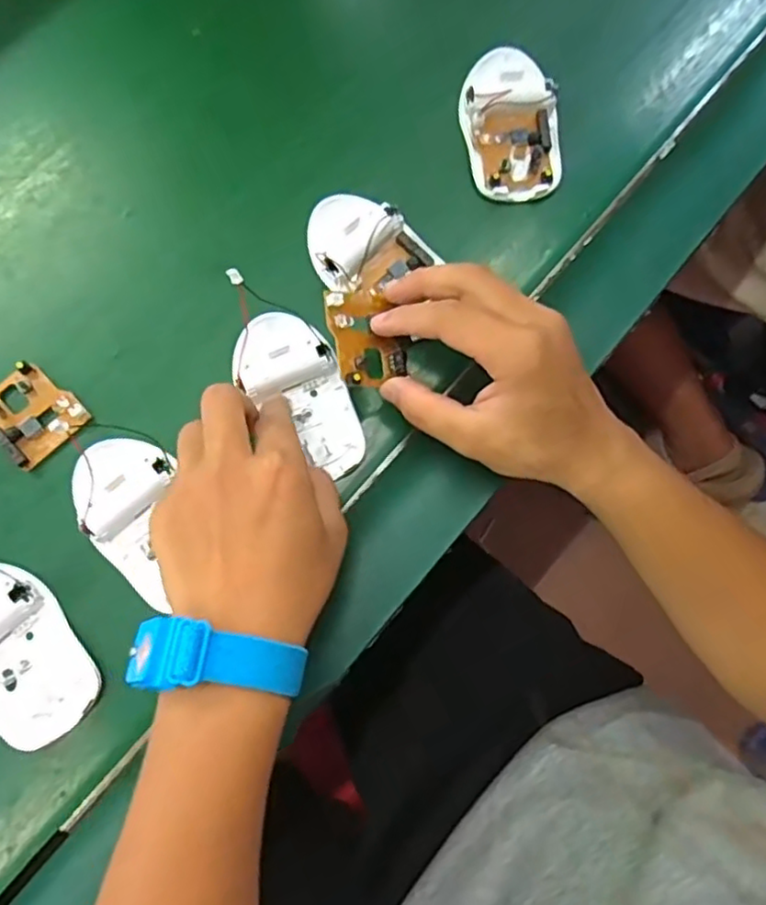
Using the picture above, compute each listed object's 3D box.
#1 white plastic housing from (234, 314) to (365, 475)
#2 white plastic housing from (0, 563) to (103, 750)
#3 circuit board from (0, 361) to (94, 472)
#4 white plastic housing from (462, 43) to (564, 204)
[{"bbox_3d":[-0.043,-0.034,0.360,0.048,0.015,0.097,-36,85,-8],"label":"white plastic housing"},{"bbox_3d":[-0.185,0.099,0.327,0.054,0.017,0.094,-37,79,-8],"label":"white plastic housing"},{"bbox_3d":[-0.192,-0.022,0.359,0.044,0.009,0.049,-43,80,-9],"label":"circuit board"},{"bbox_3d":[0.077,-0.199,0.394,0.055,0.019,0.097,-11,77,-3],"label":"white plastic housing"}]

